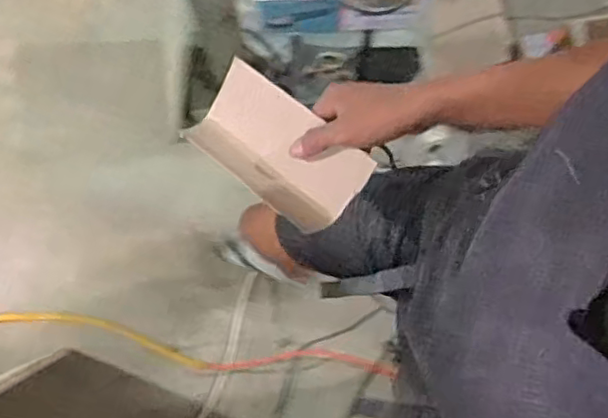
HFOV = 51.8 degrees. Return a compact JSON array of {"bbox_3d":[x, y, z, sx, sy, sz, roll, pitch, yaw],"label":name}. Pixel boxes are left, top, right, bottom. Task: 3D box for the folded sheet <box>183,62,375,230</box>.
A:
[{"bbox_3d":[-0.027,-0.060,0.614,0.181,0.017,0.097,39,105,19],"label":"folded sheet"}]

